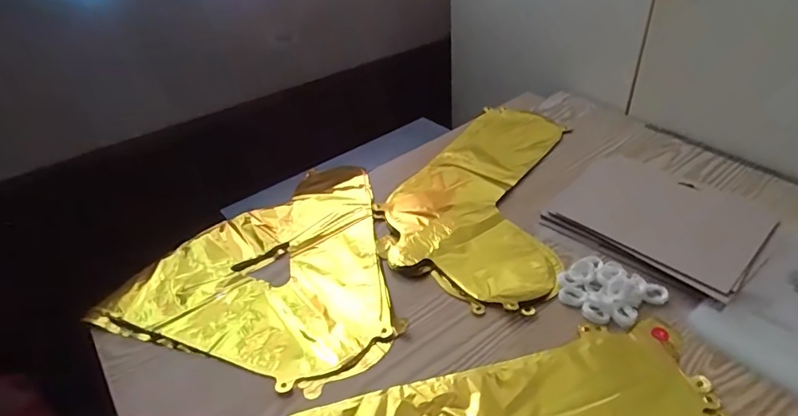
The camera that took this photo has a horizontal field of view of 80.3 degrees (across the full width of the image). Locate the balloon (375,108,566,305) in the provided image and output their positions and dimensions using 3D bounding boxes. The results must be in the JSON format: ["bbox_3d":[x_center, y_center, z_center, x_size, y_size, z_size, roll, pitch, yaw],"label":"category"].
[{"bbox_3d":[0.124,-0.037,0.653,0.219,0.010,0.403,12,41,20],"label":"balloon"}]

